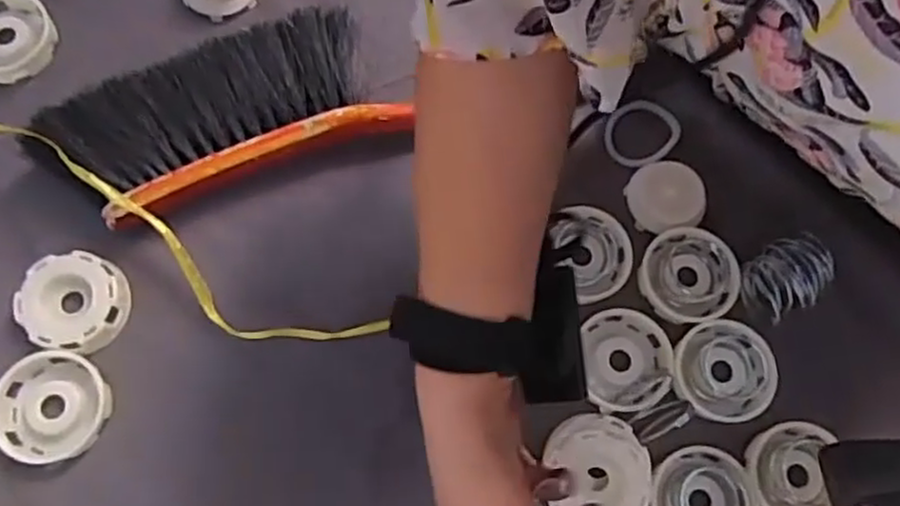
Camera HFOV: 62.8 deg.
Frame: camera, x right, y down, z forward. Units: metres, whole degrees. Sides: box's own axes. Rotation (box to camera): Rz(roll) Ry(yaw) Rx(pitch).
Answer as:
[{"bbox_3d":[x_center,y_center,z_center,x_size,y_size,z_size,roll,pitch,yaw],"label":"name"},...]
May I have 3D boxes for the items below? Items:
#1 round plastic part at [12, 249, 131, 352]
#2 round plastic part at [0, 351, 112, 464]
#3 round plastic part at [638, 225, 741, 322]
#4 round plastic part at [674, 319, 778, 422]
[{"bbox_3d":[-0.225,0.029,0.443,0.059,0.018,0.056,1,70,-3],"label":"round plastic part"},{"bbox_3d":[-0.233,0.090,0.430,0.062,0.017,0.060,-17,72,-9],"label":"round plastic part"},{"bbox_3d":[0.153,0.013,0.474,0.057,0.019,0.059,0,77,-2],"label":"round plastic part"},{"bbox_3d":[0.170,0.074,0.461,0.060,0.017,0.060,0,77,-2],"label":"round plastic part"}]

